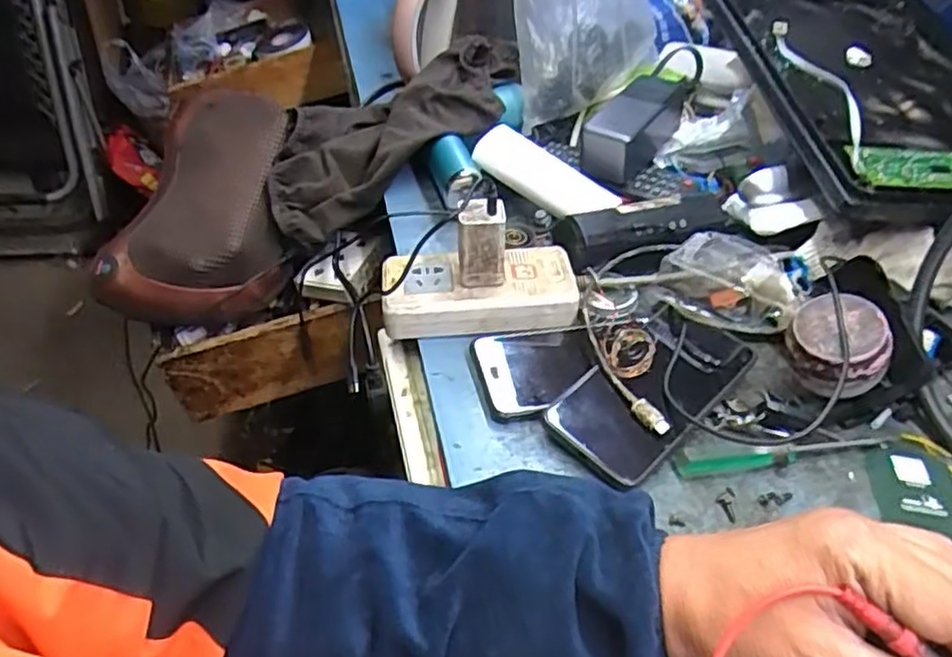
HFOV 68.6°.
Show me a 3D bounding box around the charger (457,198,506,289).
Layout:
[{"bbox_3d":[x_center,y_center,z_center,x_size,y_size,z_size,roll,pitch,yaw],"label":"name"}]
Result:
[{"bbox_3d":[0.004,-0.063,0.519,0.035,0.066,0.023,2,41,-3],"label":"charger"}]

